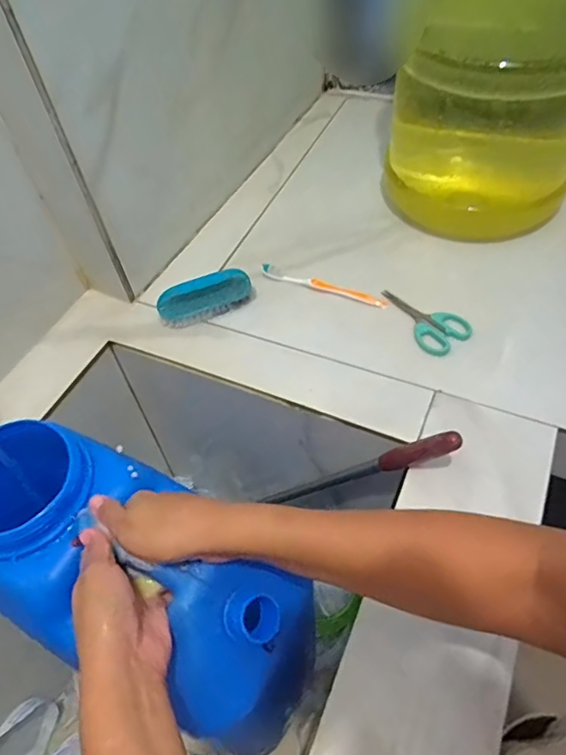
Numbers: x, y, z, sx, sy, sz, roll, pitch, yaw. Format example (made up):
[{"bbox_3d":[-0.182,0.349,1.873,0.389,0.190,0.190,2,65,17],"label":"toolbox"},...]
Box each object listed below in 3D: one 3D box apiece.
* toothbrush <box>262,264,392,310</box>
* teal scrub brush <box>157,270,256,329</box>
[{"bbox_3d":[0.052,-0.122,0.689,0.171,0.012,0.015,17,57,17],"label":"toothbrush"},{"bbox_3d":[-0.098,-0.102,0.670,0.121,0.037,0.035,-18,54,-8],"label":"teal scrub brush"}]

